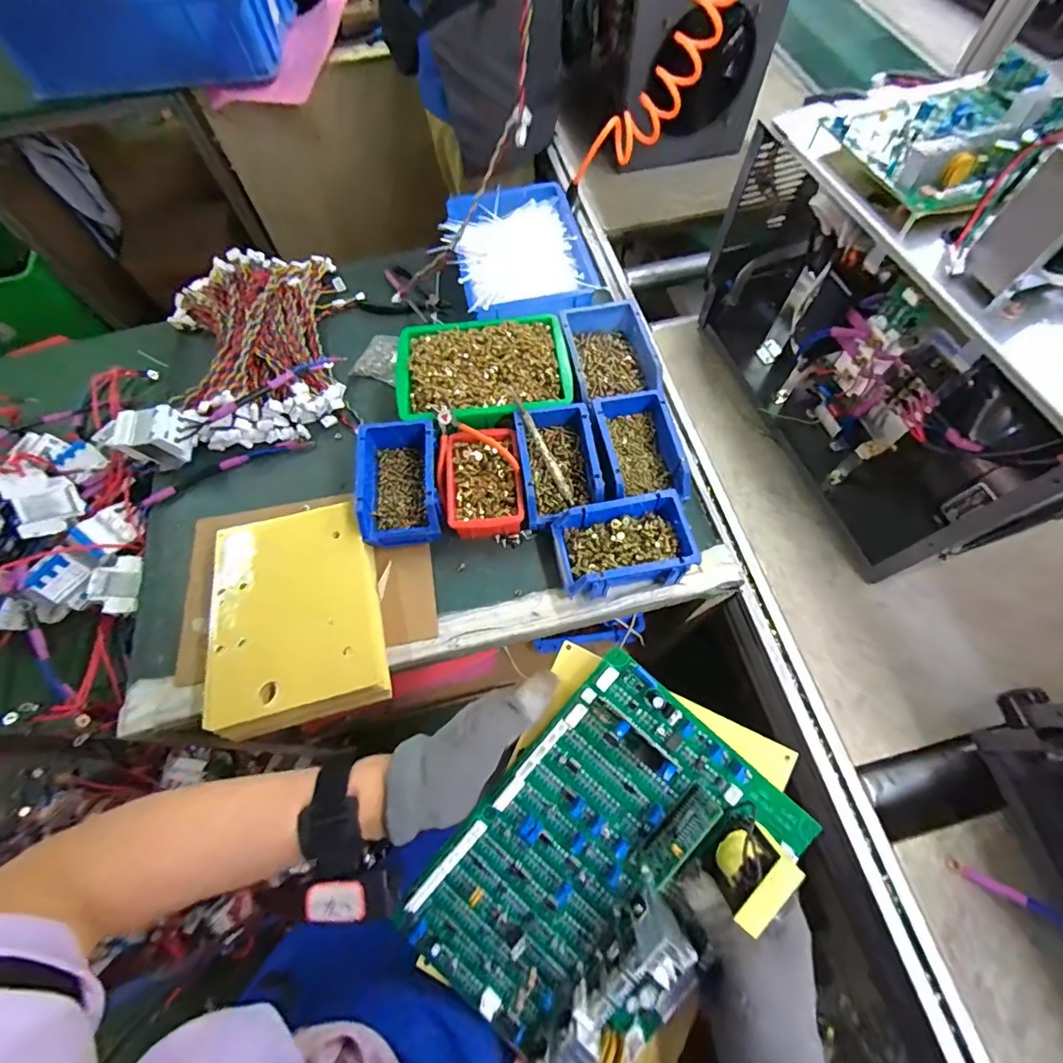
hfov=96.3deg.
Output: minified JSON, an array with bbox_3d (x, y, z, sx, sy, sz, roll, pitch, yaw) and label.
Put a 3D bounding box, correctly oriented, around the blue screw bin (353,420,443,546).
[{"bbox_3d":[-0.176,-0.068,0.651,0.102,0.073,0.173,-6,66,-1],"label":"blue screw bin"}]

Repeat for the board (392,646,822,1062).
[{"bbox_3d":[0.045,0.221,0.297,0.167,0.049,0.234,41,87,9],"label":"board"}]

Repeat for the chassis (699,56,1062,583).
[{"bbox_3d":[0.461,-0.293,0.555,0.259,0.427,0.568,-16,67,-6],"label":"chassis"}]

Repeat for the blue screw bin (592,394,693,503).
[{"bbox_3d":[0.145,-0.108,0.671,0.113,0.083,0.171,-9,66,-2],"label":"blue screw bin"}]

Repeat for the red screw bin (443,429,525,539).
[{"bbox_3d":[-0.065,-0.068,0.659,0.098,0.046,0.151,-5,66,-1],"label":"red screw bin"}]

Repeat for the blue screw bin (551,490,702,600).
[{"bbox_3d":[0.113,0.018,0.600,0.159,0.064,0.106,-10,66,-3],"label":"blue screw bin"}]

